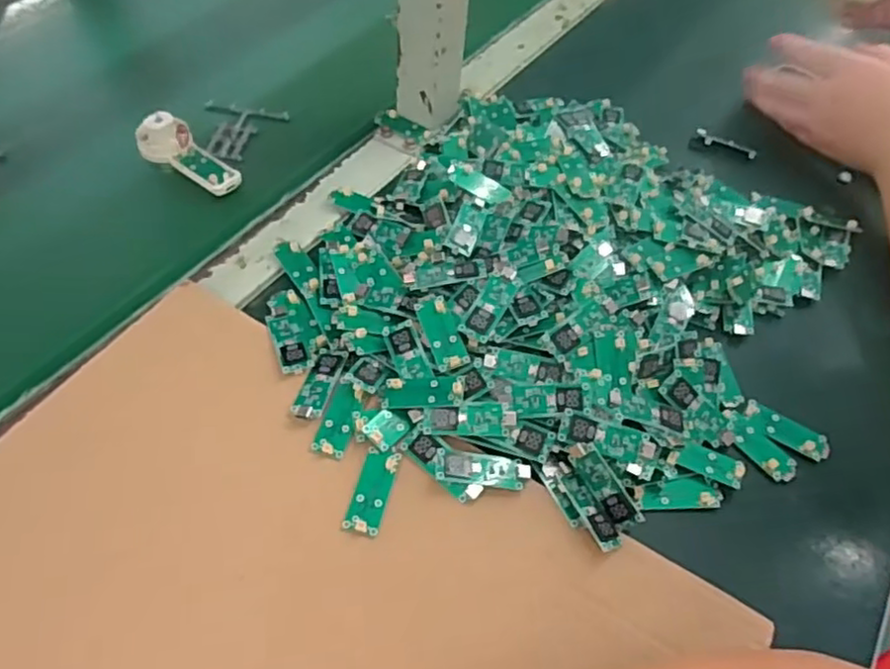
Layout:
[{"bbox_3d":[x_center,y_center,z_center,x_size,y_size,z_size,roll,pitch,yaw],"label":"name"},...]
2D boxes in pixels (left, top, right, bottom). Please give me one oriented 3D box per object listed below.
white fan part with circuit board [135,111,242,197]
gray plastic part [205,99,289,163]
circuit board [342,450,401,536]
[{"bbox_3d":[-0.193,-0.137,0.511,0.087,0.031,0.030,29,56,14],"label":"white fan part with circuit board"},{"bbox_3d":[-0.174,-0.167,0.553,0.074,0.005,0.068,14,53,4],"label":"gray plastic part"},{"bbox_3d":[-0.038,0.083,0.362,0.018,0.004,0.047,15,53,4],"label":"circuit board"}]

